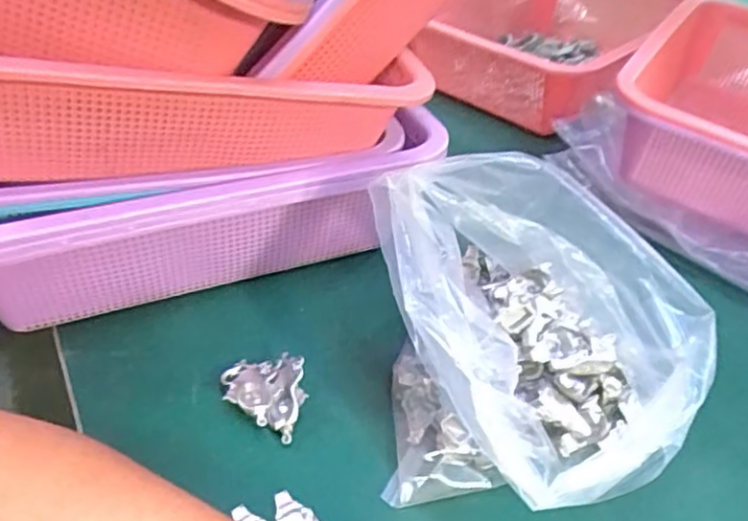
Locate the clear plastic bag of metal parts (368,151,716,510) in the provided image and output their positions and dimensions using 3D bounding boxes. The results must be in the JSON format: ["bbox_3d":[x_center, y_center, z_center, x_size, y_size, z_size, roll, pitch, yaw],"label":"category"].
[{"bbox_3d":[0.073,0.043,0.304,0.133,0.129,0.143,-2,39,-5],"label":"clear plastic bag of metal parts"}]

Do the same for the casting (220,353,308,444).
[{"bbox_3d":[-0.057,0.067,0.349,0.049,0.020,0.040,17,41,17],"label":"casting"}]

